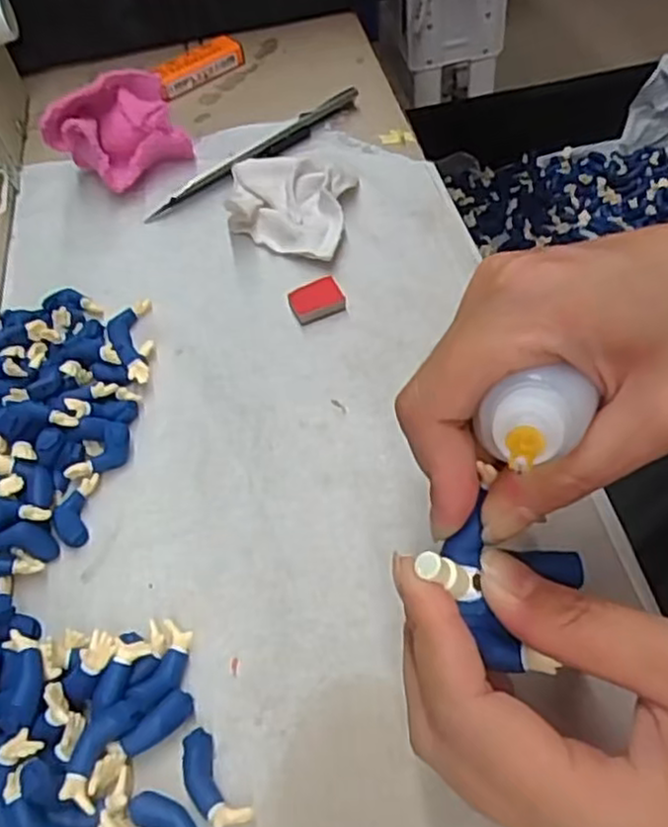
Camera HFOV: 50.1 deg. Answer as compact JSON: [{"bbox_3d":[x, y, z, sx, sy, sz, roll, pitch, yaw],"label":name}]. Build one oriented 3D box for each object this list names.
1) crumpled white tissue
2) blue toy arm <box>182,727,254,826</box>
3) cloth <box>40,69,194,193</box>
[{"bbox_3d":[-0.025,-0.101,0.348,0.062,0.018,0.054,8,55,13],"label":"crumpled white tissue"},{"bbox_3d":[-0.036,0.106,0.205,0.012,0.007,0.029,-32,56,-16],"label":"blue toy arm"},{"bbox_3d":[-0.116,-0.152,0.380,0.066,0.042,0.061,-20,54,-8],"label":"cloth"}]

